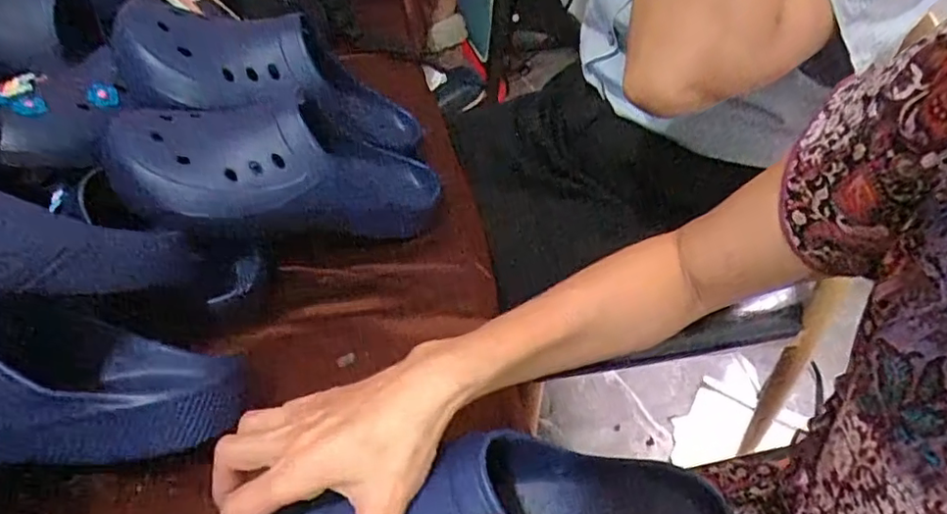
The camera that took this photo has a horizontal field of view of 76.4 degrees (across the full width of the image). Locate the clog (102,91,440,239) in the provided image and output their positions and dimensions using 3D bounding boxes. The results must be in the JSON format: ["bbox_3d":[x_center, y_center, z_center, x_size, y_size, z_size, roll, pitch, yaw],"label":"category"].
[{"bbox_3d":[-0.162,-0.085,0.540,0.284,0.096,0.104,5,38,-30],"label":"clog"}]

